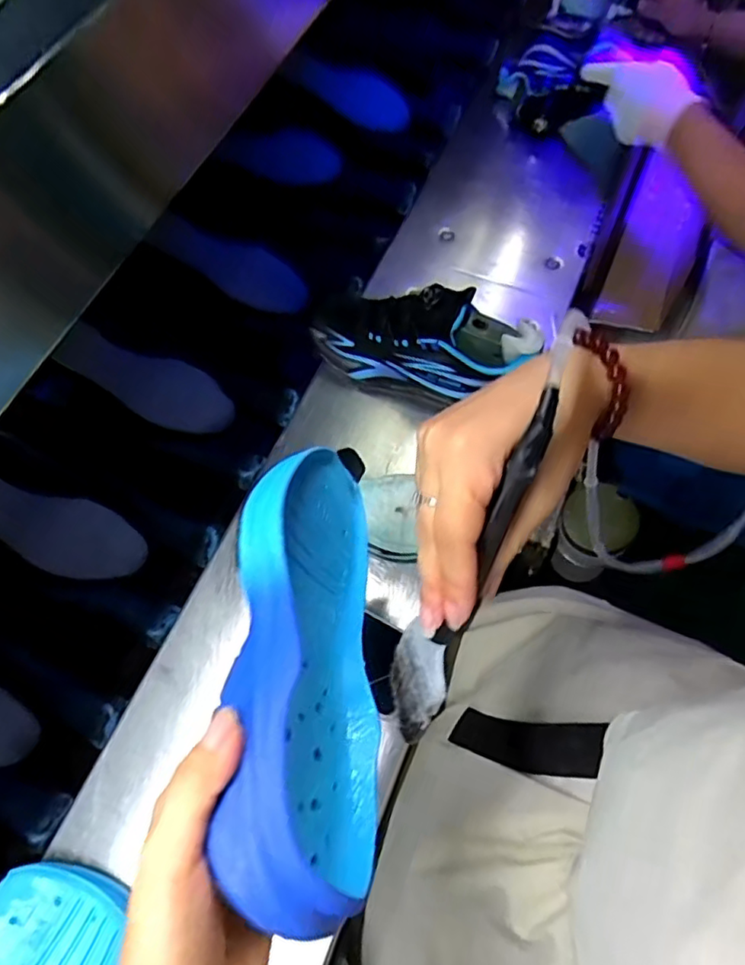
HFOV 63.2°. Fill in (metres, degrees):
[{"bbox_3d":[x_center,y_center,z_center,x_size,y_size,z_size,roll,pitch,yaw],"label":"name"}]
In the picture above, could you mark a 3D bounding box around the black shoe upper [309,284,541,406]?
[{"bbox_3d":[0.050,-0.149,0.630,0.240,0.110,0.078,10,66,25],"label":"black shoe upper"}]

